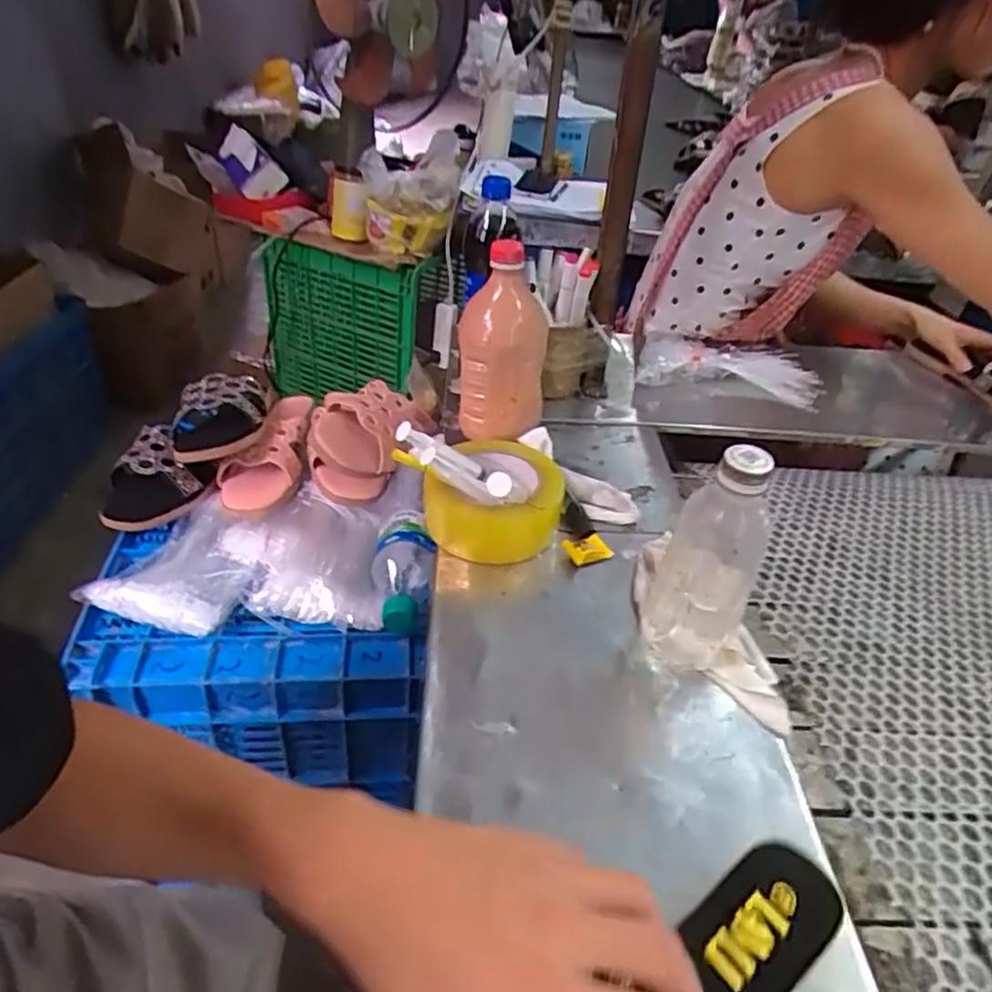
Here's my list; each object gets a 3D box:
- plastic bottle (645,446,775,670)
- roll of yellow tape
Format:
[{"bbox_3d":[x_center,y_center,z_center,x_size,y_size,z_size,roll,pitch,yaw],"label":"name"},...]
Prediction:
[{"bbox_3d":[0.149,0.041,0.470,0.065,0.178,0.059,22,40,18],"label":"plastic bottle"},{"bbox_3d":[-0.005,-0.001,0.616,0.119,0.058,0.125,3,38,-2],"label":"roll of yellow tape"}]

